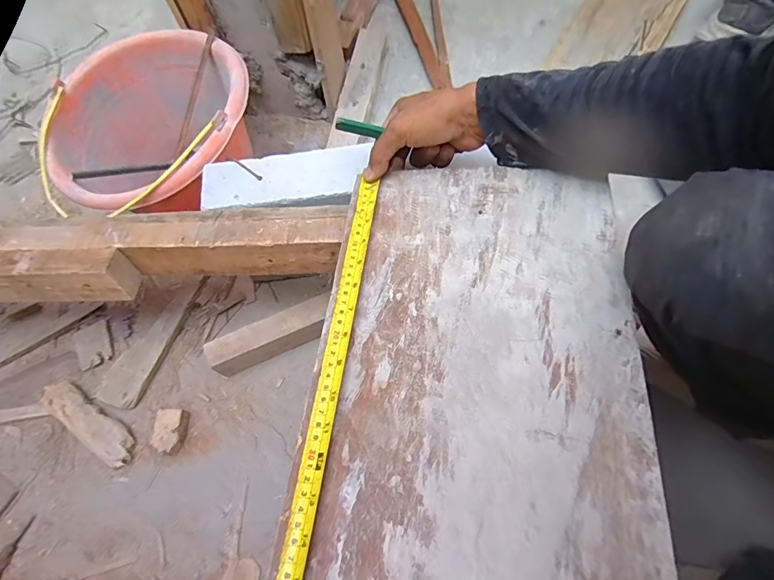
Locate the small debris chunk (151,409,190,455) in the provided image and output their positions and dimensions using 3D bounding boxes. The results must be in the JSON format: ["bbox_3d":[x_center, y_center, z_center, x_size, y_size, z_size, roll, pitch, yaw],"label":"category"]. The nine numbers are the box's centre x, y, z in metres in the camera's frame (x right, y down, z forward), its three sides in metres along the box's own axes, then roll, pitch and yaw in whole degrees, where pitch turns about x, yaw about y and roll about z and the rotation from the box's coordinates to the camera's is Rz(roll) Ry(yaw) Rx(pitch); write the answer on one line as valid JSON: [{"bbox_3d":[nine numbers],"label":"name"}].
[{"bbox_3d":[-0.300,0.195,0.611,0.040,0.028,0.058,5,69,5],"label":"small debris chunk"}]

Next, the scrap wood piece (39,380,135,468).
[{"bbox_3d":[-0.421,0.184,0.619,0.167,0.023,0.045,31,73,14],"label":"scrap wood piece"}]

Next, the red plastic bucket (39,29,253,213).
[{"bbox_3d":[-0.326,-0.214,0.676,0.263,0.201,0.290,31,73,14],"label":"red plastic bucket"}]

